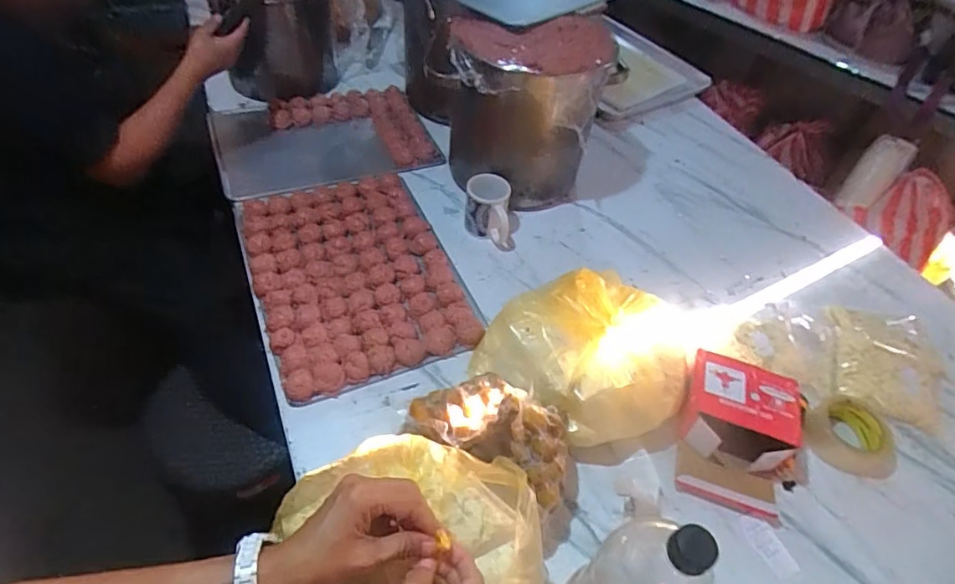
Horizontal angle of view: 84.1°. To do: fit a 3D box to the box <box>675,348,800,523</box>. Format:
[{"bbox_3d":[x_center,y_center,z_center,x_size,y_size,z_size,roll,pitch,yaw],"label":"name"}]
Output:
[{"bbox_3d":[0.367,0.193,0.752,0.155,0.083,0.205,15,50,7],"label":"box"}]

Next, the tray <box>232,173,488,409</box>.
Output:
[{"bbox_3d":[-0.212,-0.036,0.920,0.324,0.047,0.435,-17,54,-19],"label":"tray"}]

